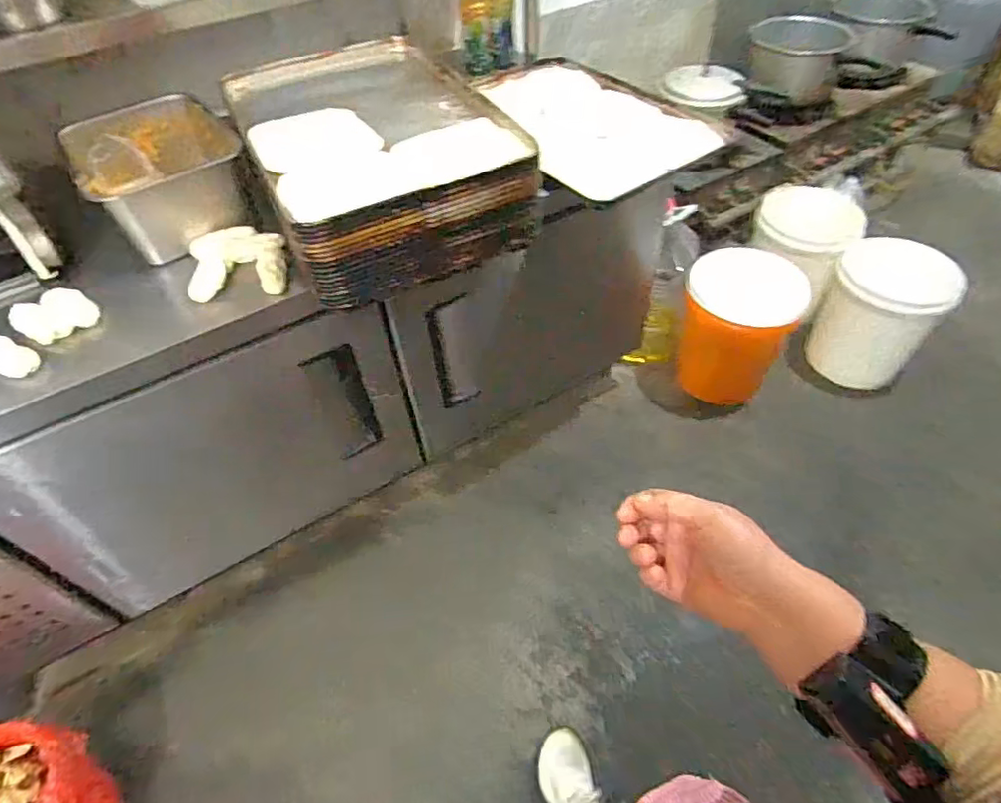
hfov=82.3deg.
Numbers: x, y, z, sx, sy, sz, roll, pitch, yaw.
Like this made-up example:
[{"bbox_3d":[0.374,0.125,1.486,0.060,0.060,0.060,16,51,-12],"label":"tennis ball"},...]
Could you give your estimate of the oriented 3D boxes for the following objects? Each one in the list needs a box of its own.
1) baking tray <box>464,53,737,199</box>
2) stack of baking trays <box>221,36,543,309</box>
[{"bbox_3d":[0.199,-0.652,1.296,0.389,0.037,0.662,-20,52,-12],"label":"baking tray"},{"bbox_3d":[-0.231,-0.457,1.057,0.395,0.159,0.585,-23,52,-14],"label":"stack of baking trays"}]

